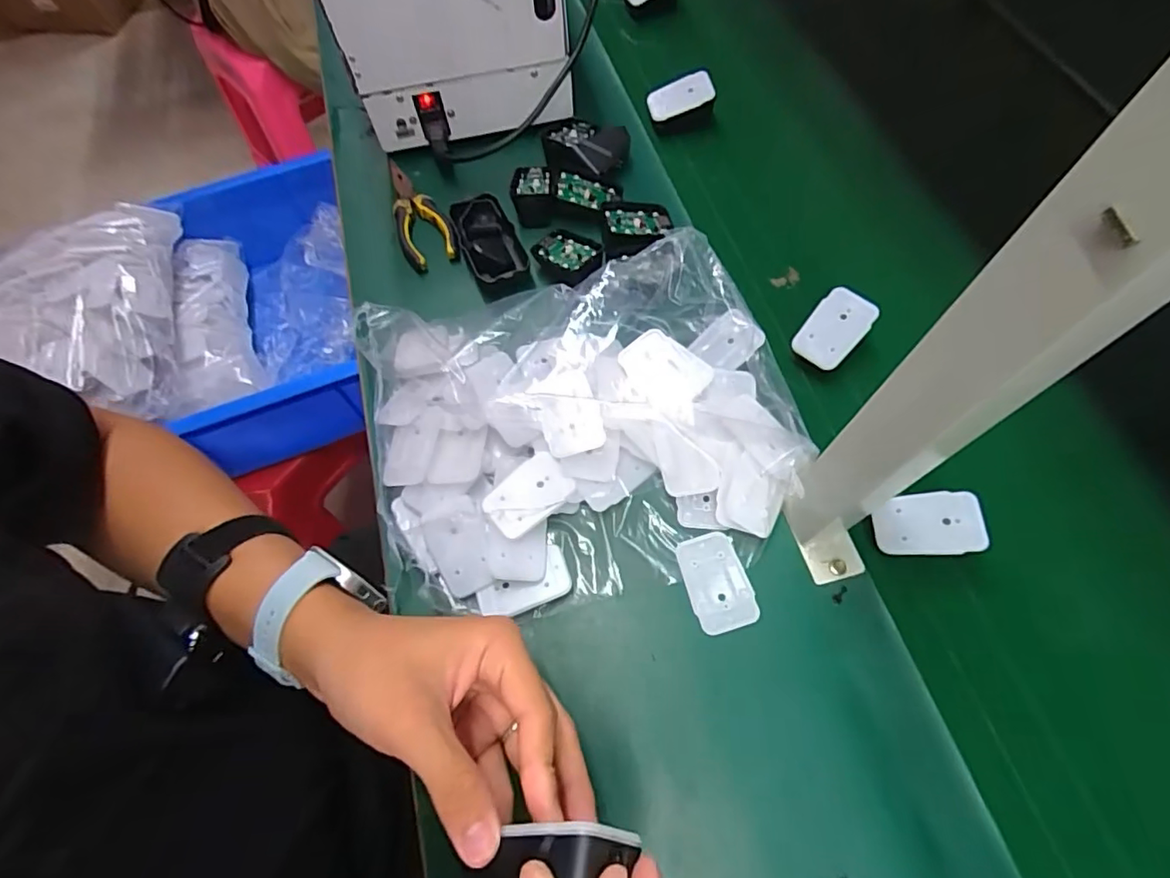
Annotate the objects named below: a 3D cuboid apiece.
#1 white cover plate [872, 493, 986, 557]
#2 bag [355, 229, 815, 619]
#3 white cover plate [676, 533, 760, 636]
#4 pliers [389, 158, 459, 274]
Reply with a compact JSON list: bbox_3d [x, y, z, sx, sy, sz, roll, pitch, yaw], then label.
[{"bbox_3d":[0.244,0.060,0.400,0.069,0.009,0.044,-6,69,18],"label":"white cover plate"},{"bbox_3d":[-0.004,-0.012,0.434,0.327,0.065,0.286,-12,67,-3],"label":"bag"},{"bbox_3d":[0.096,0.105,0.411,0.044,0.004,0.068,-15,67,-4],"label":"white cover plate"},{"bbox_3d":[-0.174,-0.228,0.569,0.052,0.015,0.150,-27,68,-9],"label":"pliers"}]

